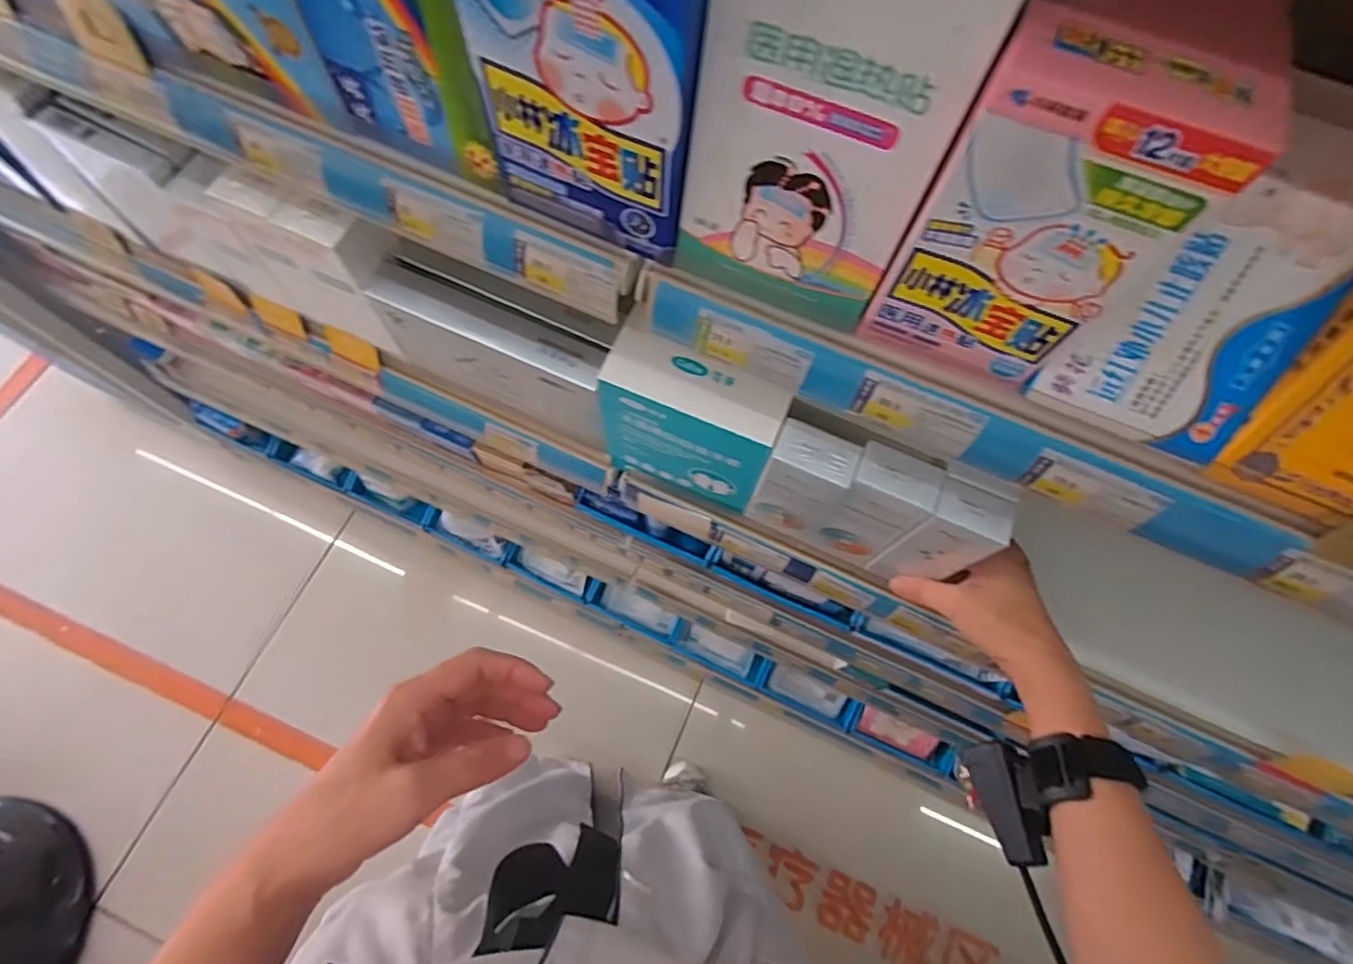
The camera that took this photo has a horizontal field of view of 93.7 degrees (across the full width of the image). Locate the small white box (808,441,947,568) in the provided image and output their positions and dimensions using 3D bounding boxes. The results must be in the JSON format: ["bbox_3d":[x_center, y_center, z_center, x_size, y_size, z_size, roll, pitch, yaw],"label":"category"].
[{"bbox_3d":[0.133,0.020,0.442,0.050,0.120,0.035,23,70,6],"label":"small white box"}]

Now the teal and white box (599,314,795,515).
[{"bbox_3d":[0.010,-0.039,0.459,0.118,0.131,0.044,23,70,6],"label":"teal and white box"}]

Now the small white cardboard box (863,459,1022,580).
[{"bbox_3d":[0.177,0.037,0.432,0.048,0.127,0.039,24,66,4],"label":"small white cardboard box"}]

